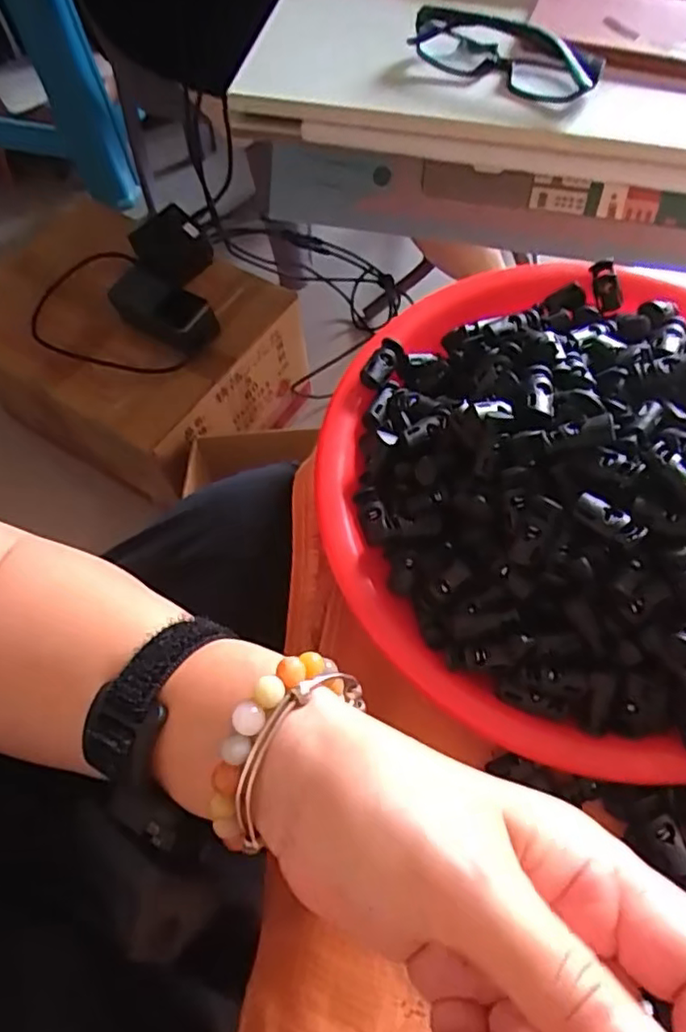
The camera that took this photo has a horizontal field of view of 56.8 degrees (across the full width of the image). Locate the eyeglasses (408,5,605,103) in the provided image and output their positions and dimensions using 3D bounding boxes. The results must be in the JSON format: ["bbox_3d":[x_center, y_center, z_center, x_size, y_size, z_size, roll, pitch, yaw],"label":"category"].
[{"bbox_3d":[0.117,-0.336,0.453,0.142,0.032,0.053,30,68,15],"label":"eyeglasses"}]

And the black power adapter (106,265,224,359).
[{"bbox_3d":[-0.222,-0.254,0.770,0.147,0.037,0.064,32,69,17],"label":"black power adapter"}]

